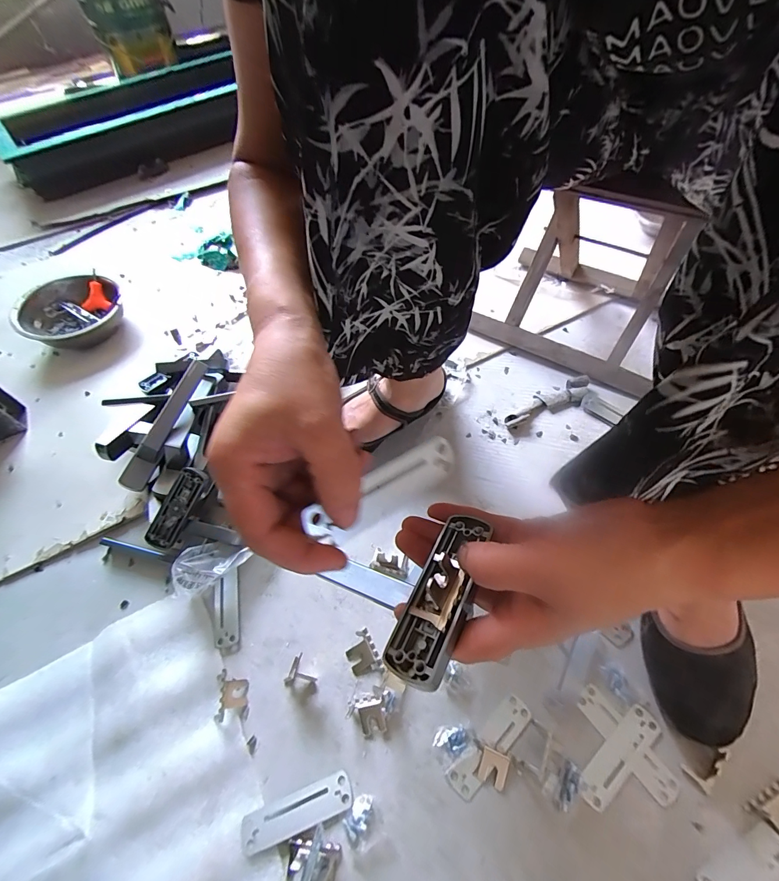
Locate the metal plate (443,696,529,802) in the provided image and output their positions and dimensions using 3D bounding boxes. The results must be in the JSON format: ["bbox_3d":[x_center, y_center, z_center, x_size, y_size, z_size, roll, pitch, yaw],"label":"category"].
[{"bbox_3d":[0.094,0.284,0.361,0.095,0.004,0.026,-38,61,-19],"label":"metal plate"}]

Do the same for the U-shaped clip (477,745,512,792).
[{"bbox_3d":[0.094,0.295,0.350,0.023,0.004,0.026,20,60,18],"label":"U-shaped clip"}]

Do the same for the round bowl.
[{"bbox_3d":[-0.598,-0.244,0.730,0.161,0.065,0.171,-2,56,3],"label":"round bowl"}]

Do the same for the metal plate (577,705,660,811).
[{"bbox_3d":[0.207,0.283,0.350,0.094,0.004,0.027,-36,60,-18],"label":"metal plate"}]

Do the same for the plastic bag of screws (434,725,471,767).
[{"bbox_3d":[0.058,0.283,0.364,0.033,0.004,0.024,-32,59,-16],"label":"plastic bag of screws"}]

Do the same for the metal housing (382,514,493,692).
[{"bbox_3d":[0.030,0.090,0.225,0.034,0.017,0.095,3,48,34],"label":"metal housing"}]

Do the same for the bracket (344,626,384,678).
[{"bbox_3d":[-0.029,0.226,0.410,0.030,0.006,0.044,-25,58,-11],"label":"bracket"}]

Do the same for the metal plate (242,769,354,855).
[{"bbox_3d":[-0.082,0.329,0.344,0.095,0.005,0.029,-20,57,-9],"label":"metal plate"}]

